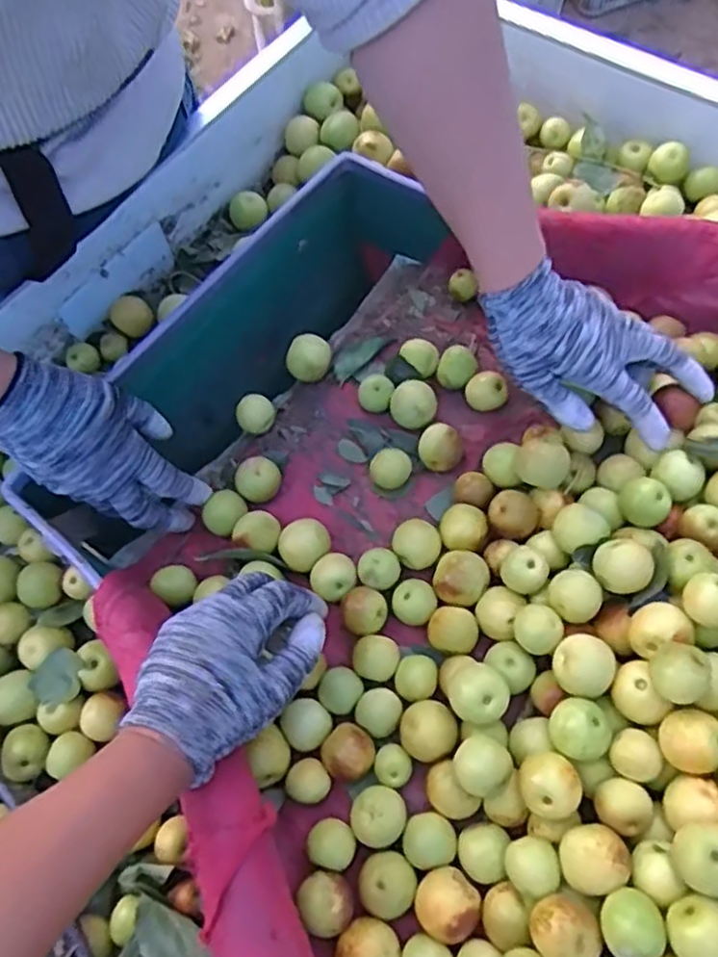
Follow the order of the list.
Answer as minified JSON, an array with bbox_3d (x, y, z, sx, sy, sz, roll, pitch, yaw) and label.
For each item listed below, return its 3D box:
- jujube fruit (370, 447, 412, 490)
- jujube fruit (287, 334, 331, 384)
[{"bbox_3d":[0.025,-0.006,0.551,0.031,0.022,0.031,-1,69,2],"label":"jujube fruit"},{"bbox_3d":[-0.041,-0.098,0.596,0.035,0.031,0.033,-1,69,2],"label":"jujube fruit"}]

